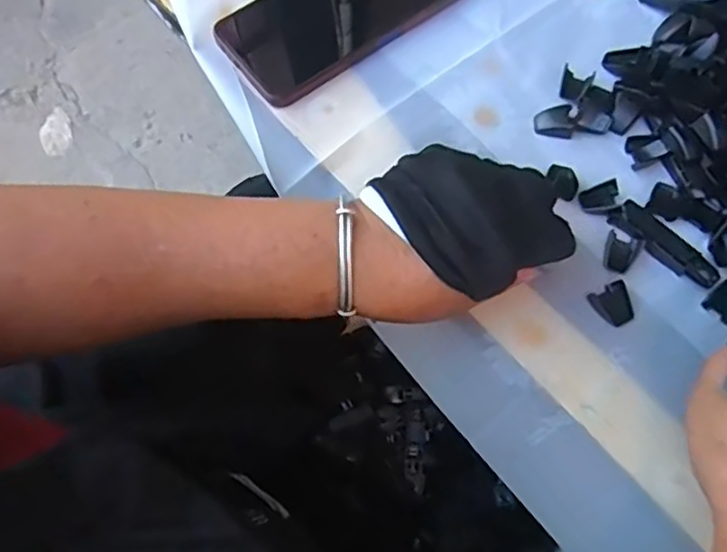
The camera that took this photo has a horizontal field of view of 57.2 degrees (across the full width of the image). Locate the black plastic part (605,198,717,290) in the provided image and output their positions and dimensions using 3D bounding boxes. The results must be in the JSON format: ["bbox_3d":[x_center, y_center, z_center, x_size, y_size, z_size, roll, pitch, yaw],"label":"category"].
[{"bbox_3d":[0.172,-0.018,0.379,0.020,0.004,0.064,-42,73,-15],"label":"black plastic part"}]

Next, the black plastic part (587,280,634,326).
[{"bbox_3d":[0.138,0.015,0.366,0.020,0.007,0.022,-26,70,-10],"label":"black plastic part"}]

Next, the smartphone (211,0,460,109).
[{"bbox_3d":[-0.012,-0.181,0.446,0.166,0.006,0.081,-34,71,-12],"label":"smartphone"}]

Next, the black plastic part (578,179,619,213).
[{"bbox_3d":[0.139,-0.045,0.390,0.024,0.004,0.017,-19,69,-7],"label":"black plastic part"}]

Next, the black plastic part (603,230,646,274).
[{"bbox_3d":[0.147,-0.013,0.379,0.019,0.006,0.023,21,69,9],"label":"black plastic part"}]

